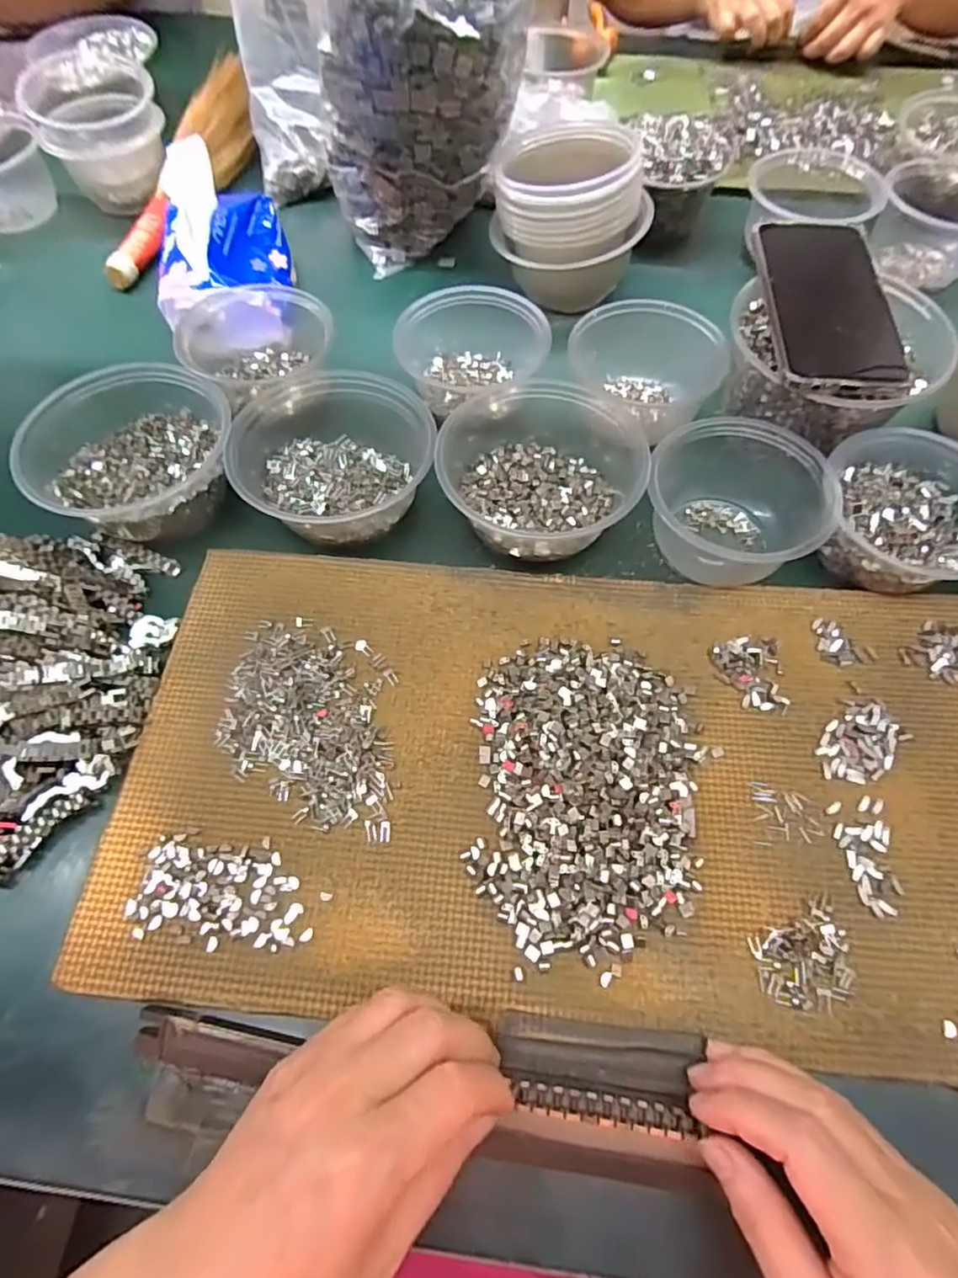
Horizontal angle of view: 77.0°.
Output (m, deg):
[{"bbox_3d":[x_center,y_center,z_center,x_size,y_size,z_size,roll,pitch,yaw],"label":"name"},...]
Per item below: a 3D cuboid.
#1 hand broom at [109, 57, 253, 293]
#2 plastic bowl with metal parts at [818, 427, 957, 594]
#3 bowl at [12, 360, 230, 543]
[{"bbox_3d":[-0.284,-0.466,0.604,0.065,0.067,0.303,11,65,5],"label":"hand broom"},{"bbox_3d":[0.281,-0.084,0.400,0.103,0.052,0.113,8,62,5],"label":"plastic bowl with metal parts"},{"bbox_3d":[-0.241,-0.130,0.419,0.124,0.066,0.126,-1,60,2],"label":"bowl"}]

